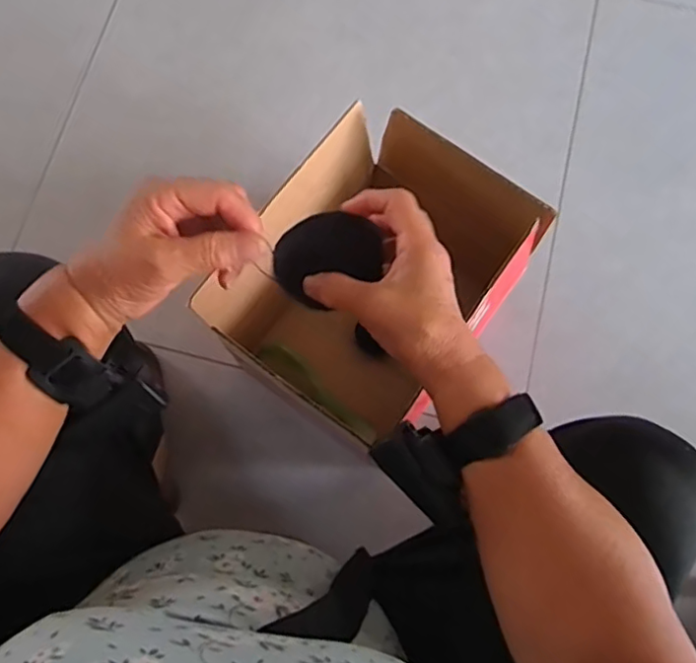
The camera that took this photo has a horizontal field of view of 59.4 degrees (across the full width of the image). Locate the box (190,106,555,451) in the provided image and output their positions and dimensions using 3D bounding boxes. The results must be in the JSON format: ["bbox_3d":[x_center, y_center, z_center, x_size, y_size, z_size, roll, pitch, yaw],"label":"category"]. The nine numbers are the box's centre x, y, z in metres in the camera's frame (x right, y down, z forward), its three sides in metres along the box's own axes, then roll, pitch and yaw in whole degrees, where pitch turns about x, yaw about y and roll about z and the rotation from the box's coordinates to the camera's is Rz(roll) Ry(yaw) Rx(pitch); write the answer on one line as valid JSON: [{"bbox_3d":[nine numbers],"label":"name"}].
[{"bbox_3d":[0.032,-0.053,0.792,0.275,0.288,0.311,36,78,7],"label":"box"}]

